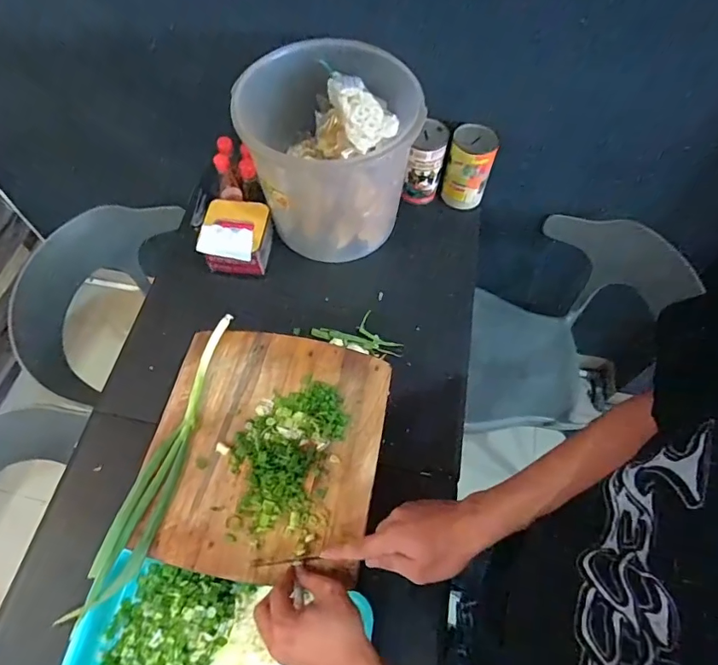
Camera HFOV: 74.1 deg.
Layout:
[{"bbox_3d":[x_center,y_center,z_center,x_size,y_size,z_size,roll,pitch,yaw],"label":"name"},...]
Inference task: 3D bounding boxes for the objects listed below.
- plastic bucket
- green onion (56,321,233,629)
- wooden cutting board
[{"bbox_3d":[-0.044,-0.310,0.842,0.288,0.251,0.261,-6,62,-3],"label":"plastic bucket"},{"bbox_3d":[-0.234,0.149,0.584,0.052,0.021,0.375,16,63,8],"label":"green onion"},{"bbox_3d":[-0.117,0.138,0.595,0.277,0.024,0.293,9,62,5],"label":"wooden cutting board"}]

